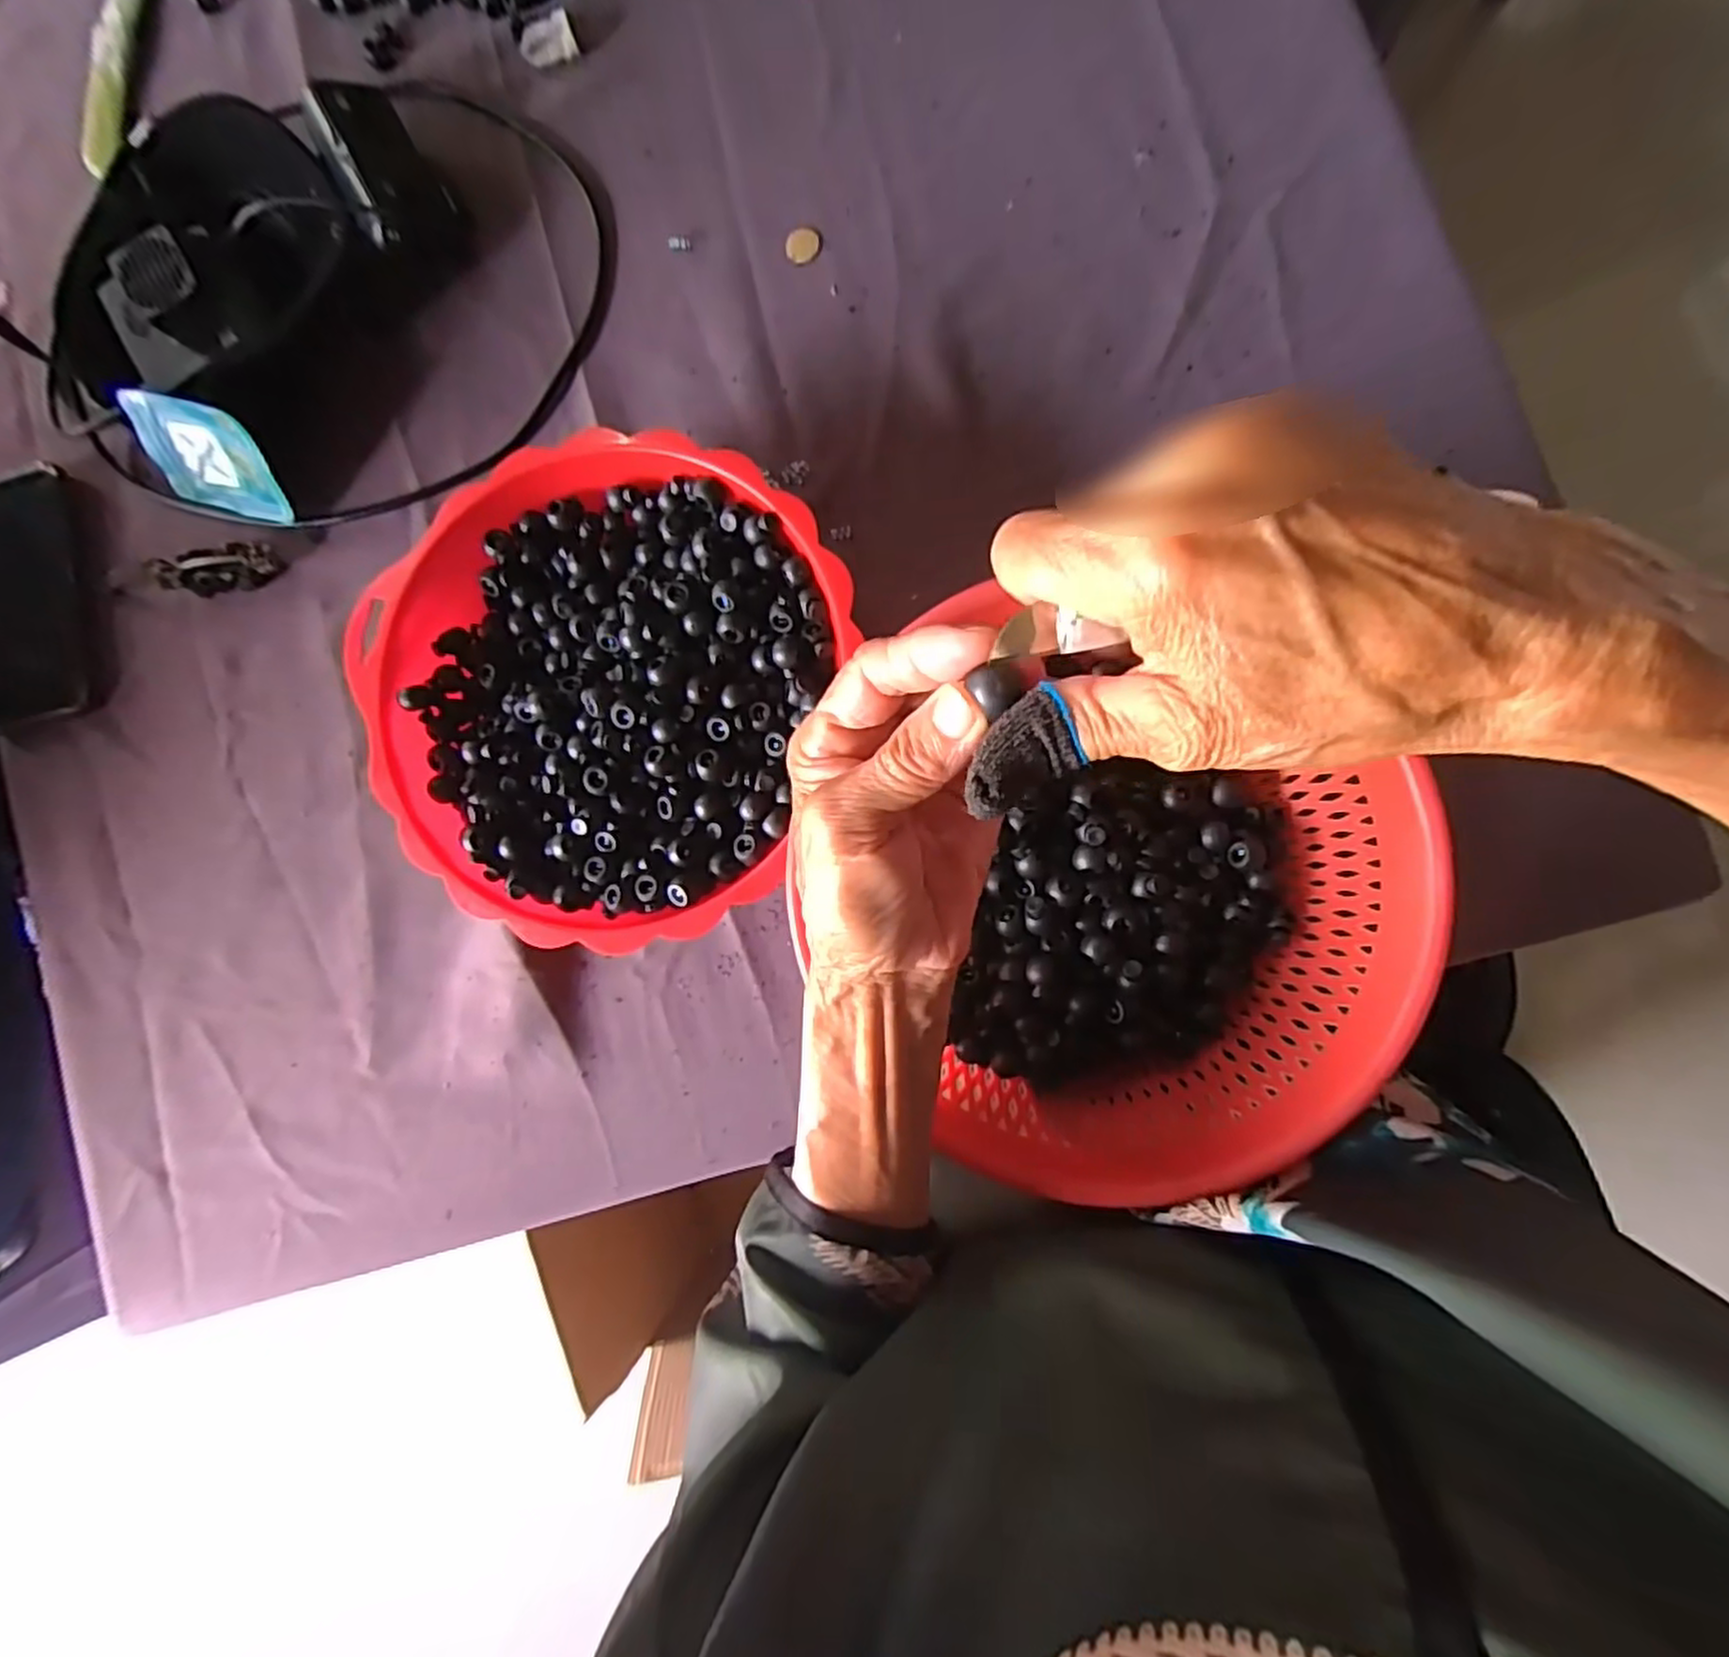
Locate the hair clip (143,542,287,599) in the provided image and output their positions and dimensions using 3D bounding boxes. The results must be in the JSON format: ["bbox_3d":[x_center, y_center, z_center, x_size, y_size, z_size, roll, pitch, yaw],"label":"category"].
[{"bbox_3d":[-0.397,-0.159,0.455,0.075,0.020,0.022,-7,87,6],"label":"hair clip"}]

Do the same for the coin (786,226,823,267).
[{"bbox_3d":[-0.036,-0.343,0.433,0.019,0.004,0.022,26,91,7],"label":"coin"}]

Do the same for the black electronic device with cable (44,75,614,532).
[{"bbox_3d":[-0.321,-0.315,0.435,0.270,0.059,0.315,39,92,7],"label":"black electronic device with cable"}]

